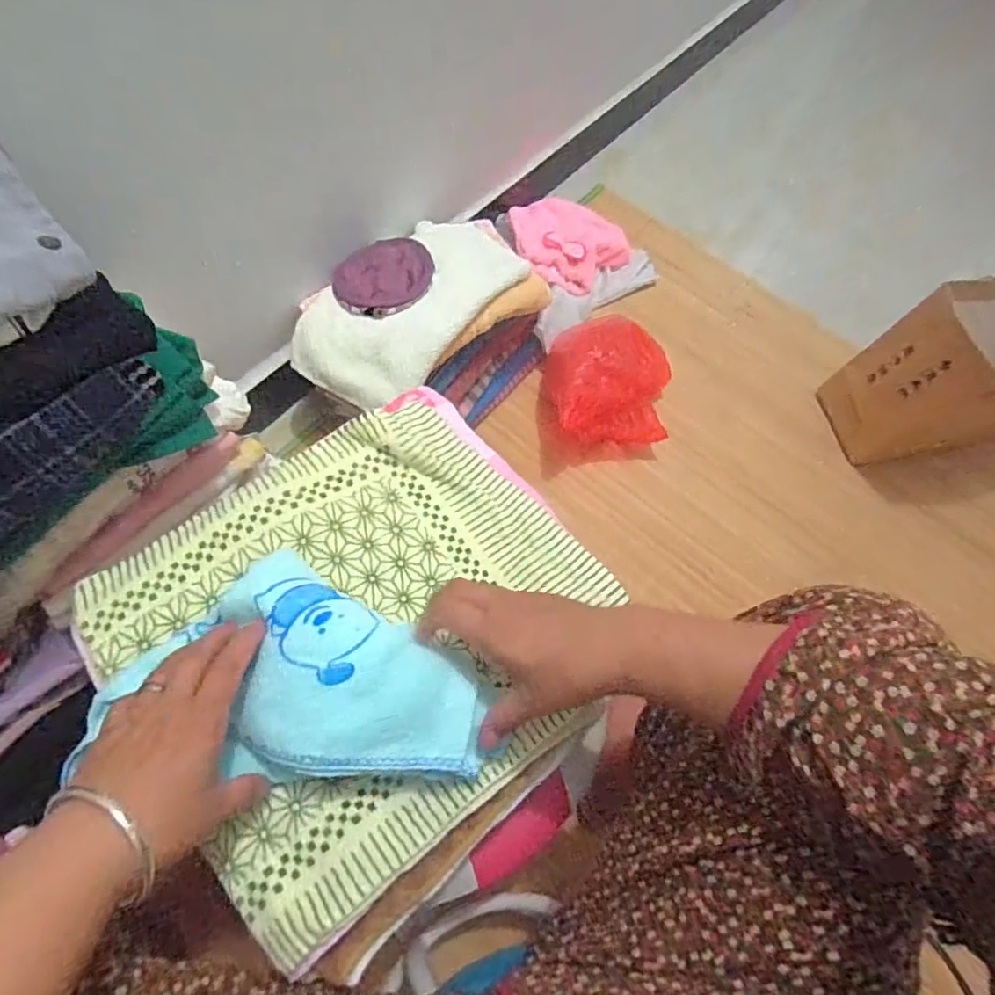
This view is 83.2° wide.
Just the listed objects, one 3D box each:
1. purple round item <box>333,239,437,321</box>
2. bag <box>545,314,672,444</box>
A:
[{"bbox_3d":[-0.156,-0.303,0.766,0.135,0.018,0.135,2,67,-6],"label":"purple round item"},{"bbox_3d":[0.179,-0.183,0.881,0.201,0.128,0.175,5,67,-5],"label":"bag"}]

